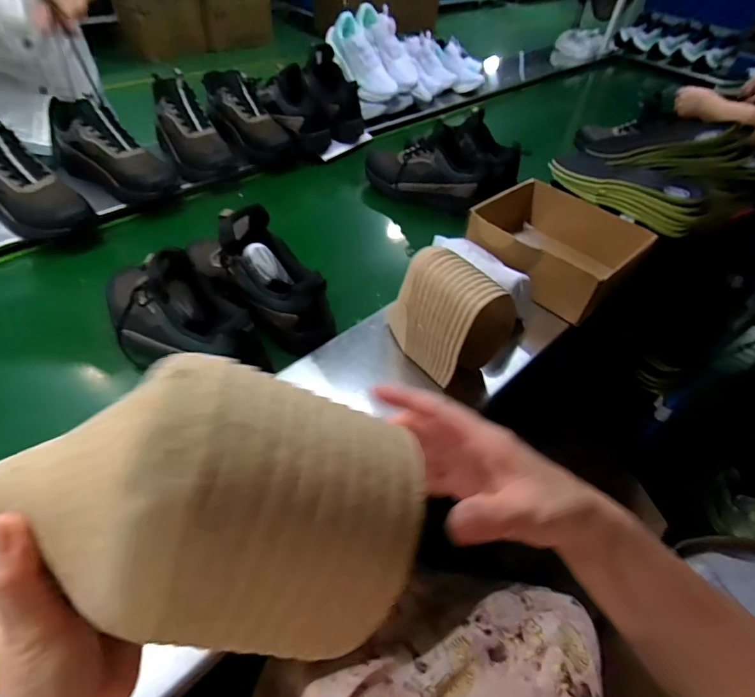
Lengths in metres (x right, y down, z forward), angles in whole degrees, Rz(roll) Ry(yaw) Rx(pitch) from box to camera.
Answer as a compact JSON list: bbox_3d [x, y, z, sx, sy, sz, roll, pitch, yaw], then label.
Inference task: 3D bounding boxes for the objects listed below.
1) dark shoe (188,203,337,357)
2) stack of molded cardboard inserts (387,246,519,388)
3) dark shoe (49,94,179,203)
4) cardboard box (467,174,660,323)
[{"bbox_3d":[-0.185,-0.114,0.679,0.238,0.161,0.117,38,55,26],"label":"dark shoe"},{"bbox_3d":[0.099,-0.041,0.596,0.103,0.171,0.139,-33,59,-30],"label":"stack of molded cardboard inserts"},{"bbox_3d":[-0.547,-0.409,0.885,0.282,0.147,0.119,29,51,19],"label":"dark shoe"},{"bbox_3d":[0.320,-0.187,0.796,0.220,0.110,0.261,-31,58,-29],"label":"cardboard box"}]

